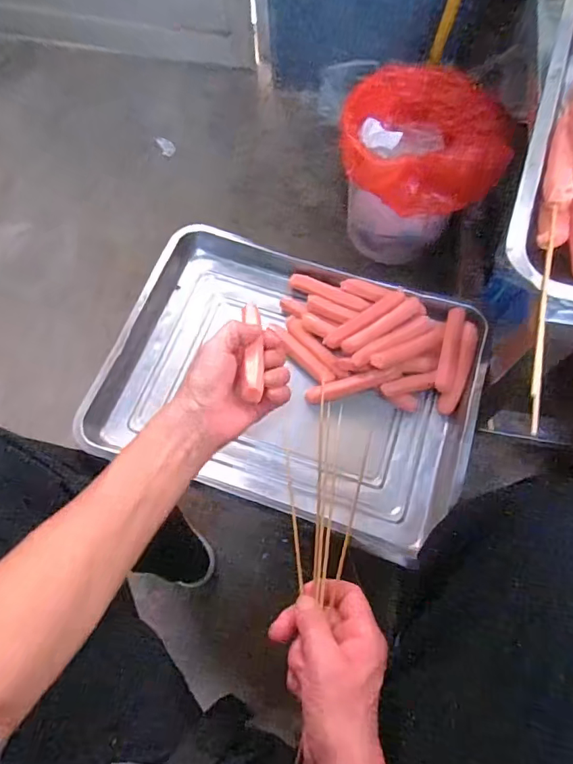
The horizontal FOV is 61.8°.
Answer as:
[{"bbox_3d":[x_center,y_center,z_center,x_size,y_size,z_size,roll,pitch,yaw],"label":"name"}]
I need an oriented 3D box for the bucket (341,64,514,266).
[{"bbox_3d":[0.212,-0.367,0.857,0.228,0.236,0.250,-1,68,1],"label":"bucket"}]

